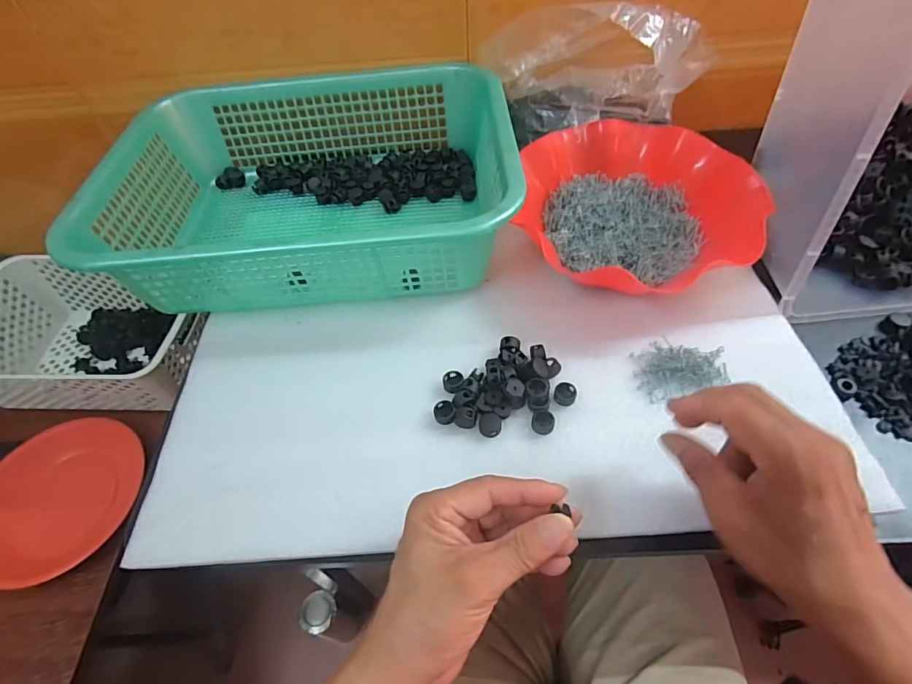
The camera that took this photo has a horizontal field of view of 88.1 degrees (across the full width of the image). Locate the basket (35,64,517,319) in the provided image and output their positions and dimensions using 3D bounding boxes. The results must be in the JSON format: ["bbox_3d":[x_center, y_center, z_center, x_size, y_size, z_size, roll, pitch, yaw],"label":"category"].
[{"bbox_3d":[-0.139,-0.166,0.480,0.376,0.104,0.281,-5,55,0],"label":"basket"}]

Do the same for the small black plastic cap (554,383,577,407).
[{"bbox_3d":[0.087,0.042,0.373,0.017,0.009,0.017,-2,55,2],"label":"small black plastic cap"}]

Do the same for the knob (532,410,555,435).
[{"bbox_3d":[0.067,0.061,0.360,0.016,0.011,0.017,-2,55,2],"label":"knob"}]

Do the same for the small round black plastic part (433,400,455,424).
[{"bbox_3d":[-0.009,0.055,0.369,0.017,0.011,0.019,-9,55,-3],"label":"small round black plastic part"}]

